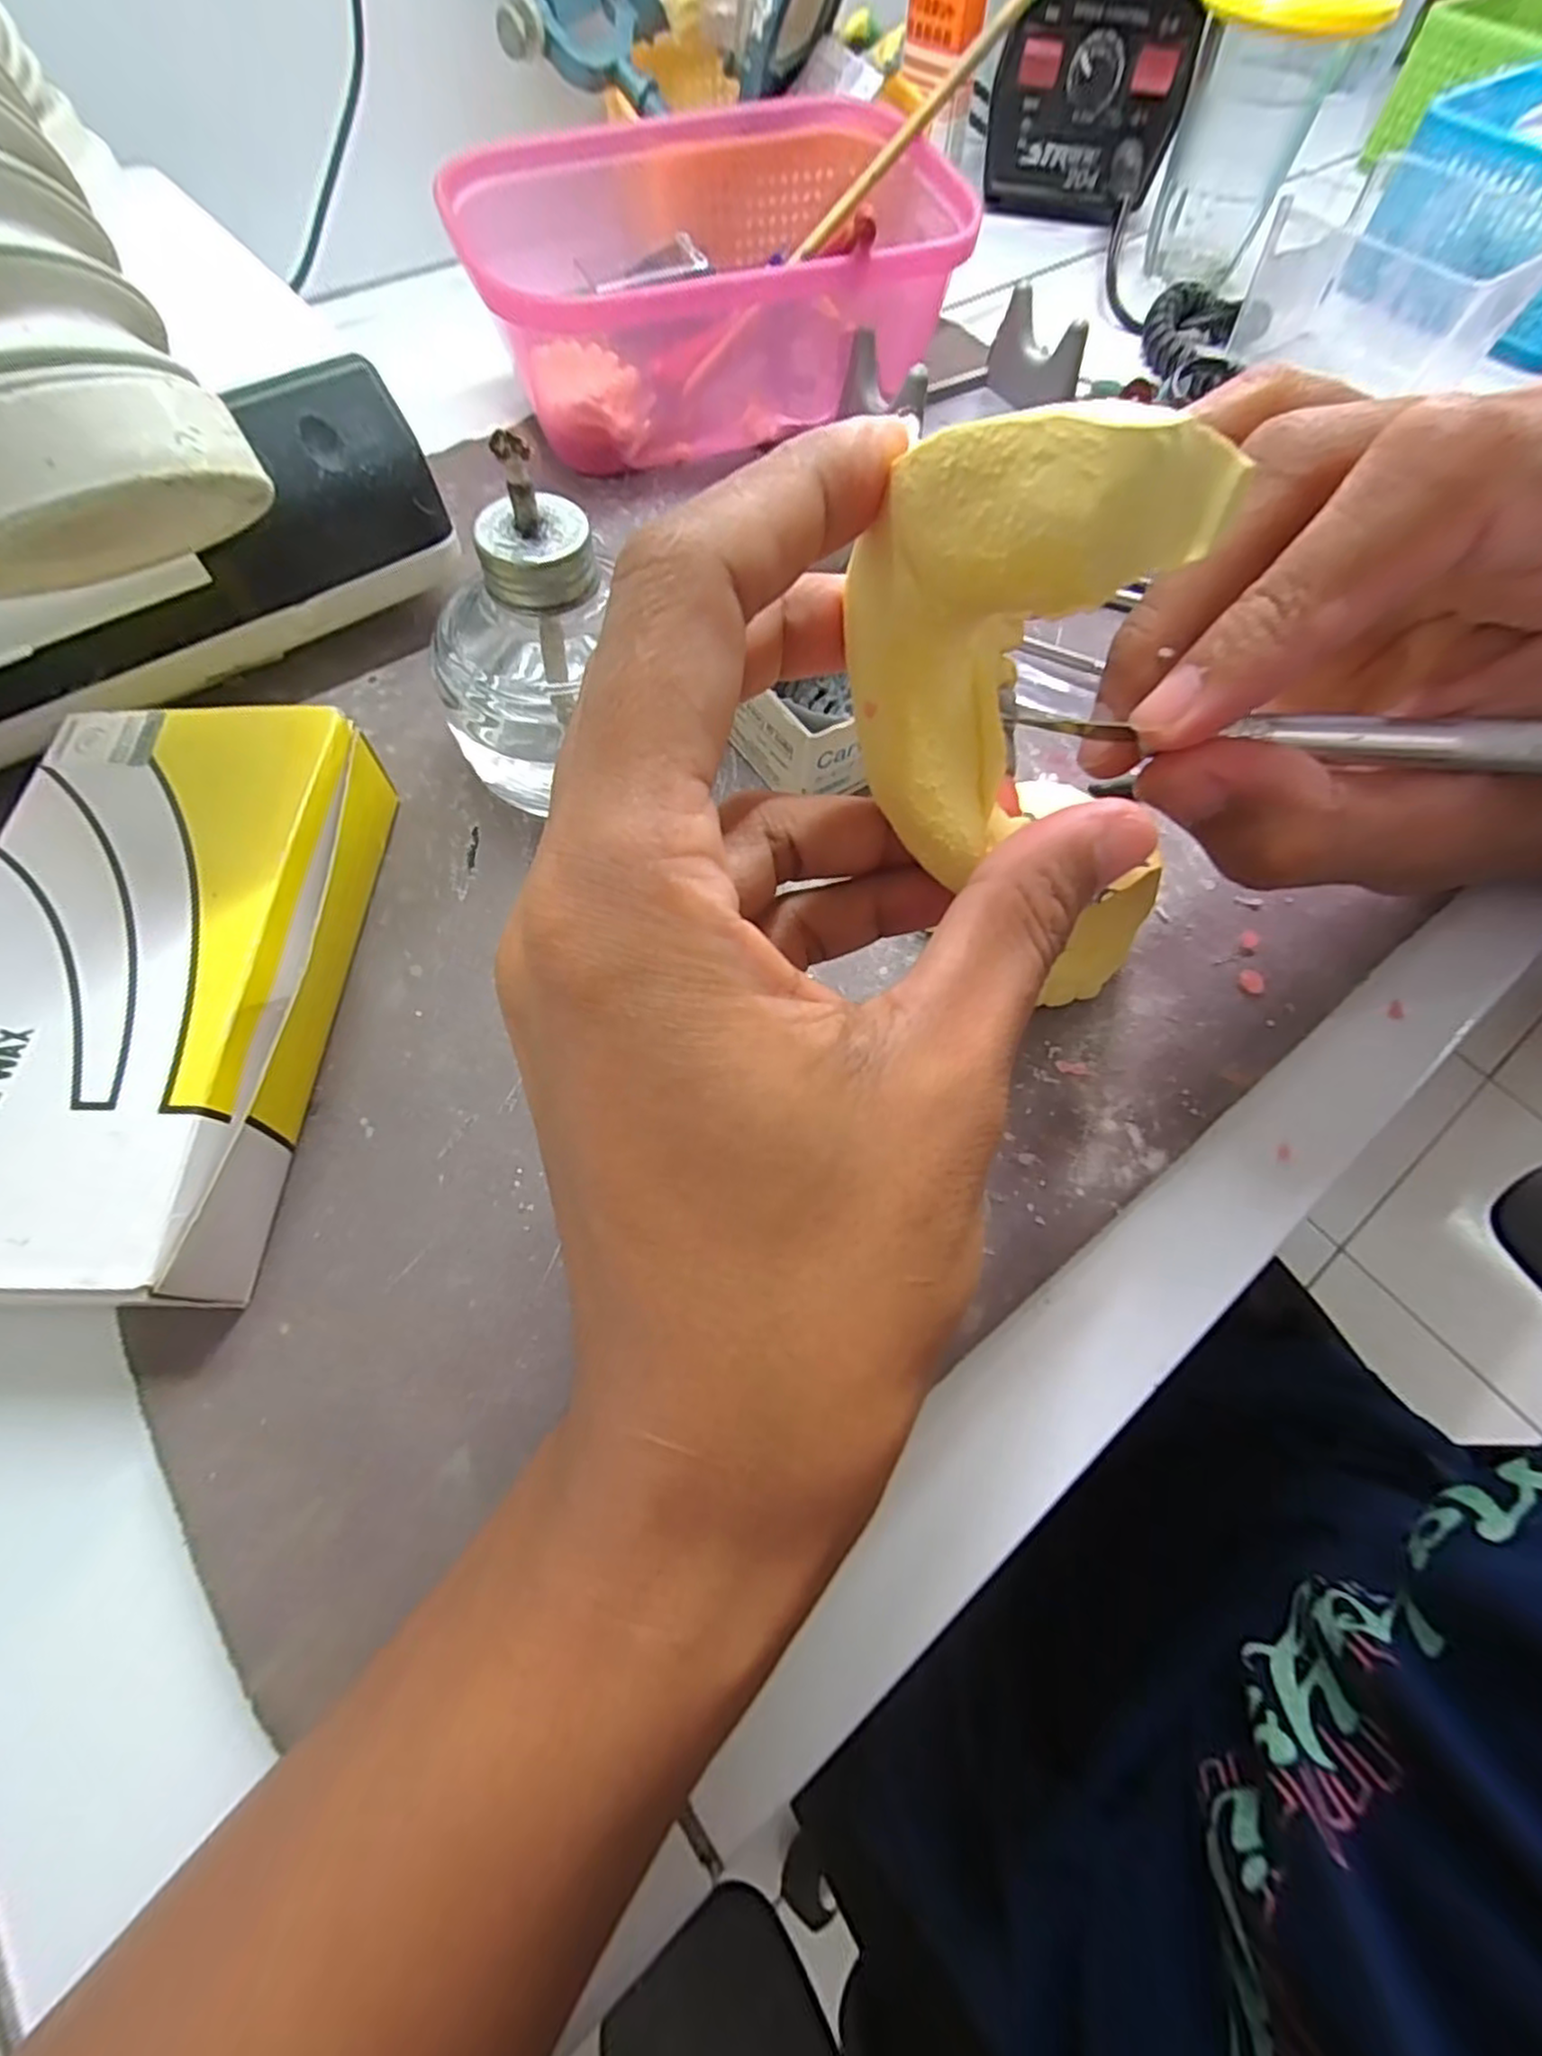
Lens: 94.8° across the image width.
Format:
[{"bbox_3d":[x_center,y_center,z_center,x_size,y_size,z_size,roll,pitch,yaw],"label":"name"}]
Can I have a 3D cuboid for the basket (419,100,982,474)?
[{"bbox_3d":[-0.015,-0.304,0.295,0.194,0.067,0.125,-19,67,-11],"label":"basket"}]

